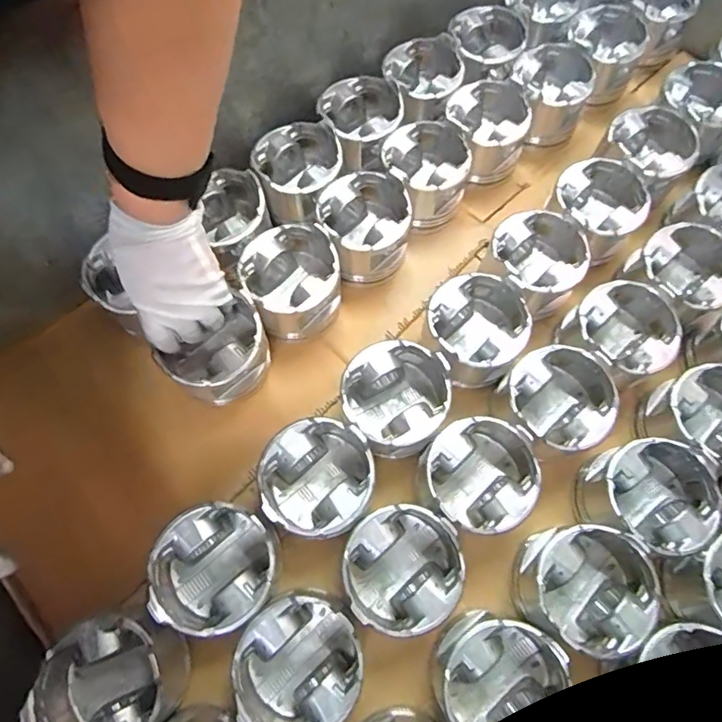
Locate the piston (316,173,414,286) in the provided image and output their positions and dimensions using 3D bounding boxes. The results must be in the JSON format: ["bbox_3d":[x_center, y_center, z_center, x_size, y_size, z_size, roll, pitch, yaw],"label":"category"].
[{"bbox_3d":[0.004,-0.146,0.576,0.093,0.098,0.093,0,70,0],"label":"piston"}]

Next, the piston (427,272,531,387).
[{"bbox_3d":[0.114,-0.031,0.524,0.094,0.075,0.099,0,70,0],"label":"piston"}]

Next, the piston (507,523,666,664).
[{"bbox_3d":[0.193,0.201,0.461,0.108,0.085,0.100,13,70,5],"label":"piston"}]

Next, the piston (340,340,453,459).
[{"bbox_3d":[0.033,0.039,0.501,0.097,0.086,0.098,0,70,0],"label":"piston"}]

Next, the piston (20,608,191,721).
[{"bbox_3d":[-0.202,0.259,0.417,0.109,0.074,0.096,-18,71,-6],"label":"piston"}]

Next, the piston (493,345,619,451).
[{"bbox_3d":[0.188,0.039,0.500,0.098,0.070,0.094,0,70,0],"label":"piston"}]

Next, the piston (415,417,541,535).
[{"bbox_3d":[0.107,0.109,0.482,0.101,0.086,0.096,0,70,0],"label":"piston"}]

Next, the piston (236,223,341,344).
[{"bbox_3d":[-0.072,-0.083,0.543,0.094,0.092,0.096,0,70,0],"label":"piston"}]

